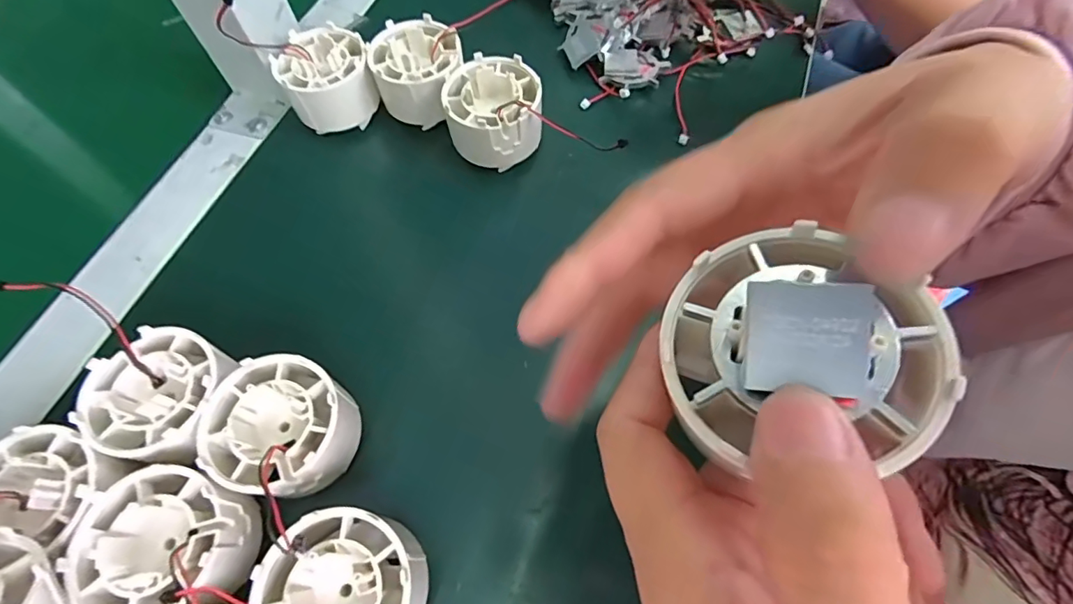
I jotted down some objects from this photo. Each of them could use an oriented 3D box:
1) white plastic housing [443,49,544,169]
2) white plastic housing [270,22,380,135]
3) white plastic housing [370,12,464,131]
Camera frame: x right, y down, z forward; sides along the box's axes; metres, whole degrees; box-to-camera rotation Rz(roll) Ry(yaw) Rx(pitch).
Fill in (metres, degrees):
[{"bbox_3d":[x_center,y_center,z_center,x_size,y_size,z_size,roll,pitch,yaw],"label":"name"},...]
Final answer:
[{"bbox_3d":[-0.024,-0.102,0.283,0.050,0.040,0.053,-14,64,-5],"label":"white plastic housing"},{"bbox_3d":[-0.121,-0.129,0.303,0.049,0.040,0.048,-1,63,2],"label":"white plastic housing"},{"bbox_3d":[-0.067,-0.128,0.302,0.052,0.043,0.059,-11,63,-4],"label":"white plastic housing"}]

